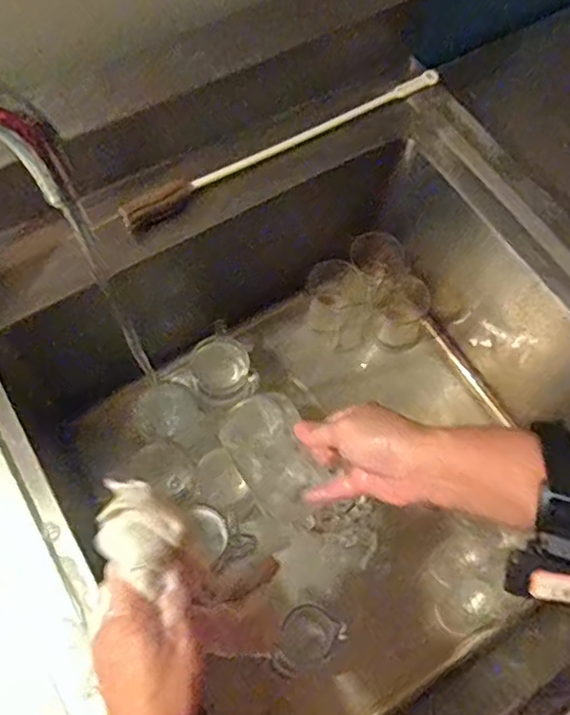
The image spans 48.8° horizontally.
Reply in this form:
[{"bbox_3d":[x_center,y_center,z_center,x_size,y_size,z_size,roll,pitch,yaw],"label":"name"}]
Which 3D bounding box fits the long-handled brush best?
[{"bbox_3d":[0.004,-0.231,0.681,0.394,0.037,0.028,-30,72,-14],"label":"long-handled brush"}]

